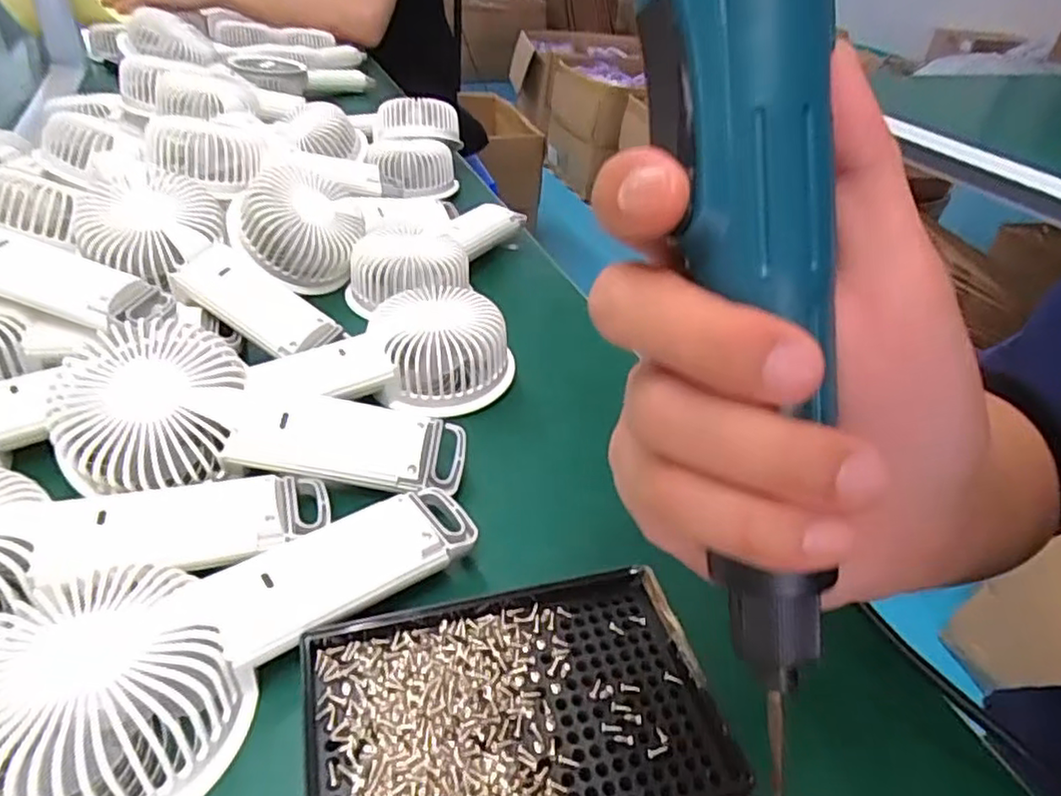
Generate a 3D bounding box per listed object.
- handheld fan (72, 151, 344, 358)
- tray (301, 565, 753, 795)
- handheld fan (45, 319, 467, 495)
[{"bbox_3d":[-0.199,-0.080,0.395,0.176,0.035,0.072,38,42,-1],"label":"handheld fan"},{"bbox_3d":[-0.005,0.111,0.228,0.138,0.017,0.094,-4,39,-14],"label":"tray"},{"bbox_3d":[-0.118,0.011,0.308,0.176,0.043,0.071,11,36,-17],"label":"handheld fan"}]

